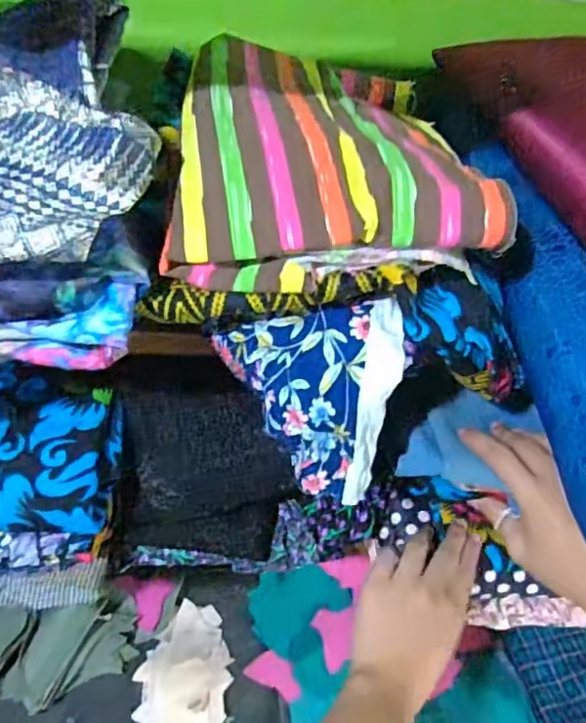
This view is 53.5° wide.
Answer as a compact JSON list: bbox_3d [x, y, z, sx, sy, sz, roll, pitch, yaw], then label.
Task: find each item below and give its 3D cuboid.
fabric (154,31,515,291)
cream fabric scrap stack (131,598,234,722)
[{"bbox_3d":[0.017,-0.141,0.388,0.187,0.060,0.257,2,39,-6],"label":"fabric"},{"bbox_3d":[-0.121,0.352,0.652,0.099,0.020,0.170,8,39,1],"label":"cream fabric scrap stack"}]

